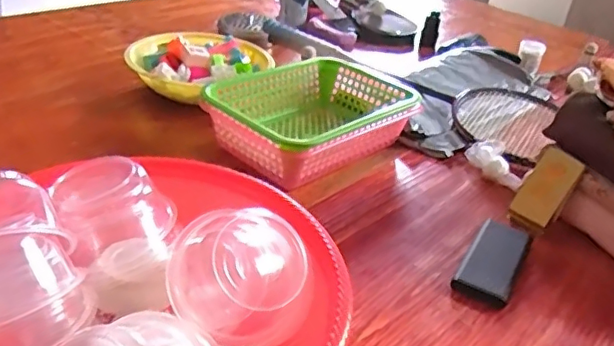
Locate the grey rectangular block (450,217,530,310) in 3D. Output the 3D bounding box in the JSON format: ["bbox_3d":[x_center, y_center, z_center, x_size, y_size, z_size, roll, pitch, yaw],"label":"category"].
[{"bbox_3d":[0.227,0.106,0.695,0.060,0.015,0.146,22,35,24],"label":"grey rectangular block"}]

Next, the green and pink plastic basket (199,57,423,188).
[{"bbox_3d":[0.010,-0.085,0.895,0.315,0.091,0.216,-22,42,-39],"label":"green and pink plastic basket"}]

